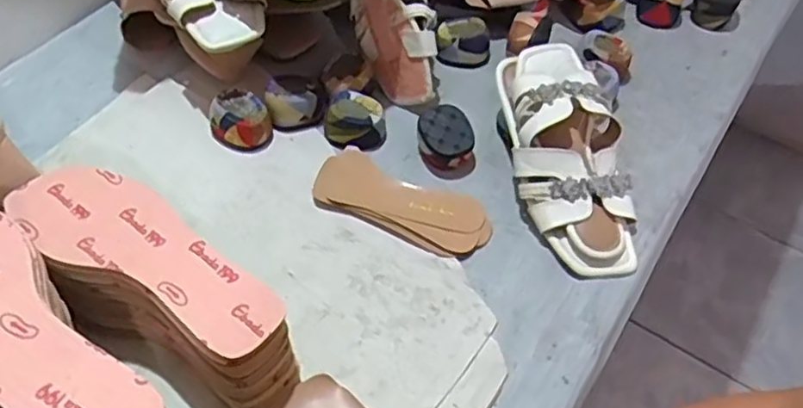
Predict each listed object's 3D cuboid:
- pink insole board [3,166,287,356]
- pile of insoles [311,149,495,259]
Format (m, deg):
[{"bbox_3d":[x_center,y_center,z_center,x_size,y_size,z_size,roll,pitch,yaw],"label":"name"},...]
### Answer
[{"bbox_3d":[-0.189,0.031,0.497,0.235,0.005,0.078,26,57,16],"label":"pink insole board"},{"bbox_3d":[0.001,-0.002,0.632,0.166,0.011,0.074,20,55,13],"label":"pile of insoles"}]

